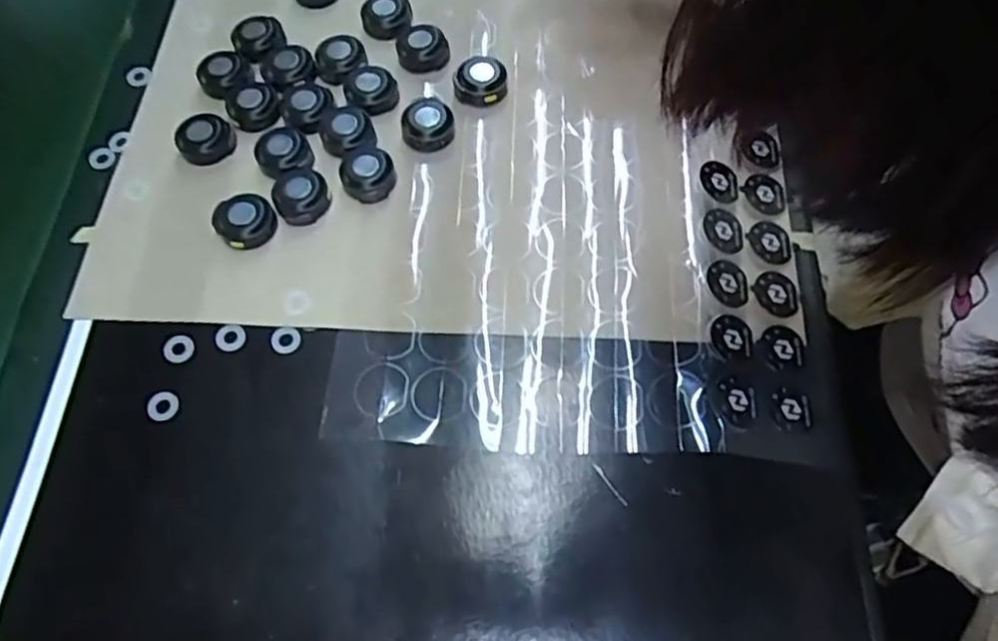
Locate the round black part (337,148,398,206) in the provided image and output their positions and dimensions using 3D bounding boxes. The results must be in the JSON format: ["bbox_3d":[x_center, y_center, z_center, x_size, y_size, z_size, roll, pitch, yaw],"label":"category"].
[{"bbox_3d":[-0.071,-0.079,0.373,0.029,0.013,0.030,-1,64,2],"label":"round black part"}]

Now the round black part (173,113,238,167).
[{"bbox_3d":[-0.164,-0.101,0.383,0.029,0.010,0.035,-39,69,-16],"label":"round black part"}]

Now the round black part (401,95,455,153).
[{"bbox_3d":[-0.040,-0.109,0.385,0.029,0.013,0.029,-1,64,2],"label":"round black part"}]

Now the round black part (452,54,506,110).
[{"bbox_3d":[-0.010,-0.138,0.397,0.028,0.015,0.028,-1,64,2],"label":"round black part"}]

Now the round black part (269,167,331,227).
[{"bbox_3d":[-0.105,-0.066,0.370,0.029,0.012,0.034,-20,65,-8],"label":"round black part"}]

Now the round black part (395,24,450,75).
[{"bbox_3d":[-0.045,-0.160,0.405,0.030,0.017,0.026,-11,64,-3],"label":"round black part"}]

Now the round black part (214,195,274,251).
[{"bbox_3d":[-0.134,-0.053,0.362,0.028,0.010,0.034,-40,69,-16],"label":"round black part"}]

